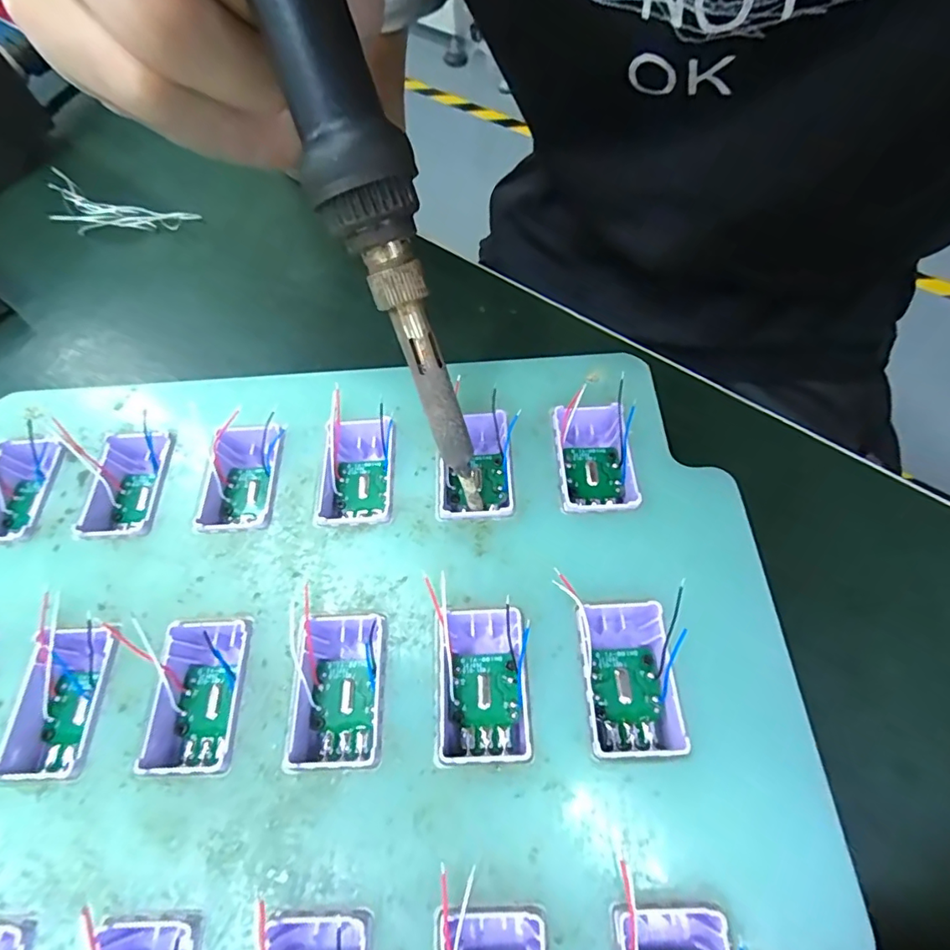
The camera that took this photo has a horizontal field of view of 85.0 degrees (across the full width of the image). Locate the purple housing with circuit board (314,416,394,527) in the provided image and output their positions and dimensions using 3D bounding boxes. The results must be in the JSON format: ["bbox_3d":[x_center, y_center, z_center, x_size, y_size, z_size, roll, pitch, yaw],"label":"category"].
[{"bbox_3d":[-0.032,-0.002,0.145,0.019,0.011,0.036,0,59,1],"label":"purple housing with circuit board"}]

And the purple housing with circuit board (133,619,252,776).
[{"bbox_3d":[-0.063,0.051,0.120,0.020,0.011,0.032,-2,59,0],"label":"purple housing with circuit board"}]

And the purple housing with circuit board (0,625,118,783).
[{"bbox_3d":[-0.095,0.053,0.121,0.020,0.012,0.032,0,59,1],"label":"purple housing with circuit board"}]

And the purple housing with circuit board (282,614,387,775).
[{"bbox_3d":[-0.031,0.049,0.118,0.020,0.011,0.032,-1,59,0],"label":"purple housing with circuit board"}]

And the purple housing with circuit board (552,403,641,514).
[{"bbox_3d":[0.032,-0.004,0.142,0.020,0.011,0.033,-2,59,0],"label":"purple housing with circuit board"}]

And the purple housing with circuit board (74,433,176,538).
[{"bbox_3d":[-0.097,0.004,0.148,0.022,0.012,0.033,-2,59,0],"label":"purple housing with circuit board"}]

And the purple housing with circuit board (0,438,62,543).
[{"bbox_3d":[-0.128,0.006,0.148,0.019,0.011,0.032,-4,59,-1],"label":"purple housing with circuit board"}]

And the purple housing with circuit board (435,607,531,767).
[{"bbox_3d":[0.002,0.048,0.119,0.019,0.015,0.032,1,59,2],"label":"purple housing with circuit board"}]

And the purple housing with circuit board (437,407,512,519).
[{"bbox_3d":[0.000,-0.003,0.143,0.020,0.011,0.034,-1,59,1],"label":"purple housing with circuit board"}]

